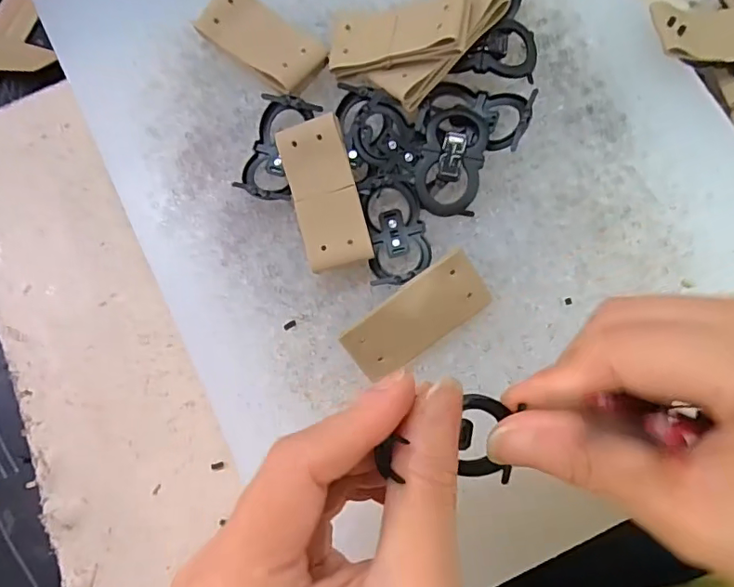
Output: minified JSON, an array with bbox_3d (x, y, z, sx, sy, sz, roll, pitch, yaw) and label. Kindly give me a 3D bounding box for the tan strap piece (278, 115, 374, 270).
[{"bbox_3d":[-0.018,-0.042,0.219,0.027,0.004,0.061,-15,90,5],"label":"tan strap piece"}]

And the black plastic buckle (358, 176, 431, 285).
[{"bbox_3d":[0.012,-0.027,0.223,0.025,0.012,0.047,-9,82,5],"label":"black plastic buckle"}]

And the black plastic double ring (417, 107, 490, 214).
[{"bbox_3d":[0.037,-0.058,0.226,0.026,0.012,0.045,10,84,7],"label":"black plastic double ring"}]

